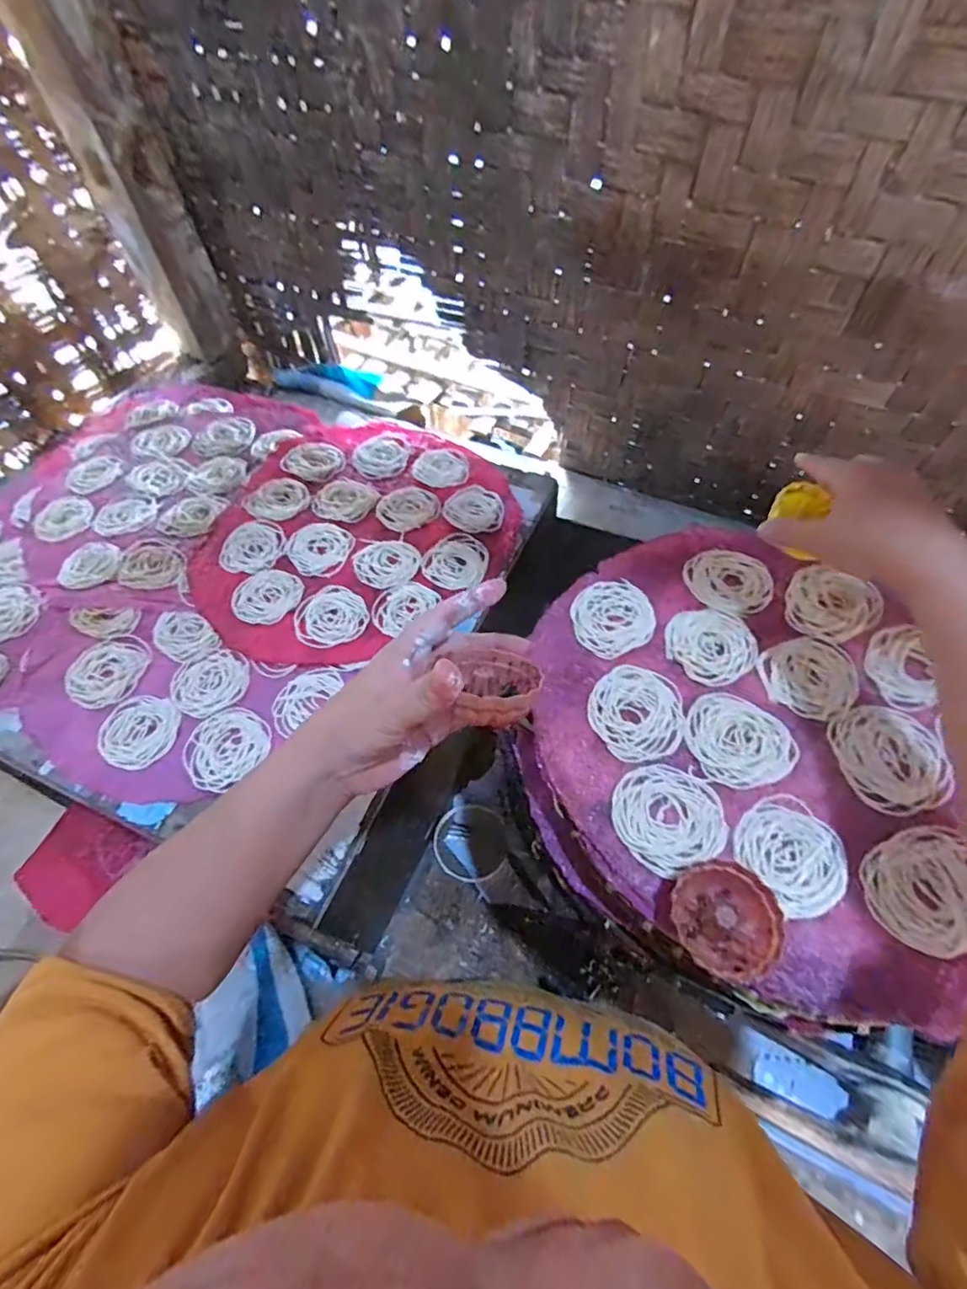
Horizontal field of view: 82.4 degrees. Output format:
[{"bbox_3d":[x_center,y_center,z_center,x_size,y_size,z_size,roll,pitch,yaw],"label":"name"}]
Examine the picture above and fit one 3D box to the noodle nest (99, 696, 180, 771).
[{"bbox_3d":[-0.304,0.075,0.485,0.068,0.004,0.066,-1,57,1],"label":"noodle nest"}]

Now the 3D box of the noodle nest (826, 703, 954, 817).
[{"bbox_3d":[0.278,0.076,0.378,0.065,0.009,0.076,-5,57,-2],"label":"noodle nest"}]

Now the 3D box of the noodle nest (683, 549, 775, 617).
[{"bbox_3d":[0.206,-0.055,0.463,0.064,0.004,0.069,-1,57,1],"label":"noodle nest"}]

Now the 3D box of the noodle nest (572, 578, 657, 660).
[{"bbox_3d":[0.104,-0.024,0.444,0.066,0.004,0.069,-1,57,1],"label":"noodle nest"}]

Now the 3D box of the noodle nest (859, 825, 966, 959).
[{"bbox_3d":[0.269,0.145,0.331,0.072,0.014,0.061,-32,62,-18],"label":"noodle nest"}]

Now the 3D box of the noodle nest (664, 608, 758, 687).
[{"bbox_3d":[0.177,-0.002,0.429,0.067,0.004,0.065,-1,57,1],"label":"noodle nest"}]

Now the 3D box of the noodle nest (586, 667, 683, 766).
[{"bbox_3d":[0.111,0.049,0.399,0.065,0.005,0.072,15,58,11],"label":"noodle nest"}]

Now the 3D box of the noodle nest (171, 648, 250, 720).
[{"bbox_3d":[-0.254,0.034,0.515,0.066,0.004,0.070,-1,57,1],"label":"noodle nest"}]

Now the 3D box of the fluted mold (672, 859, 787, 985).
[{"bbox_3d":[0.141,0.159,0.319,0.056,0.018,0.060,-1,57,1],"label":"fluted mold"}]

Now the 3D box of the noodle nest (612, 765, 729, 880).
[{"bbox_3d":[0.120,0.110,0.361,0.066,0.004,0.066,-1,57,1],"label":"noodle nest"}]

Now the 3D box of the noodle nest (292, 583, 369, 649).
[{"bbox_3d":[-0.152,-0.030,0.544,0.069,0.005,0.070,-17,58,-10],"label":"noodle nest"}]

